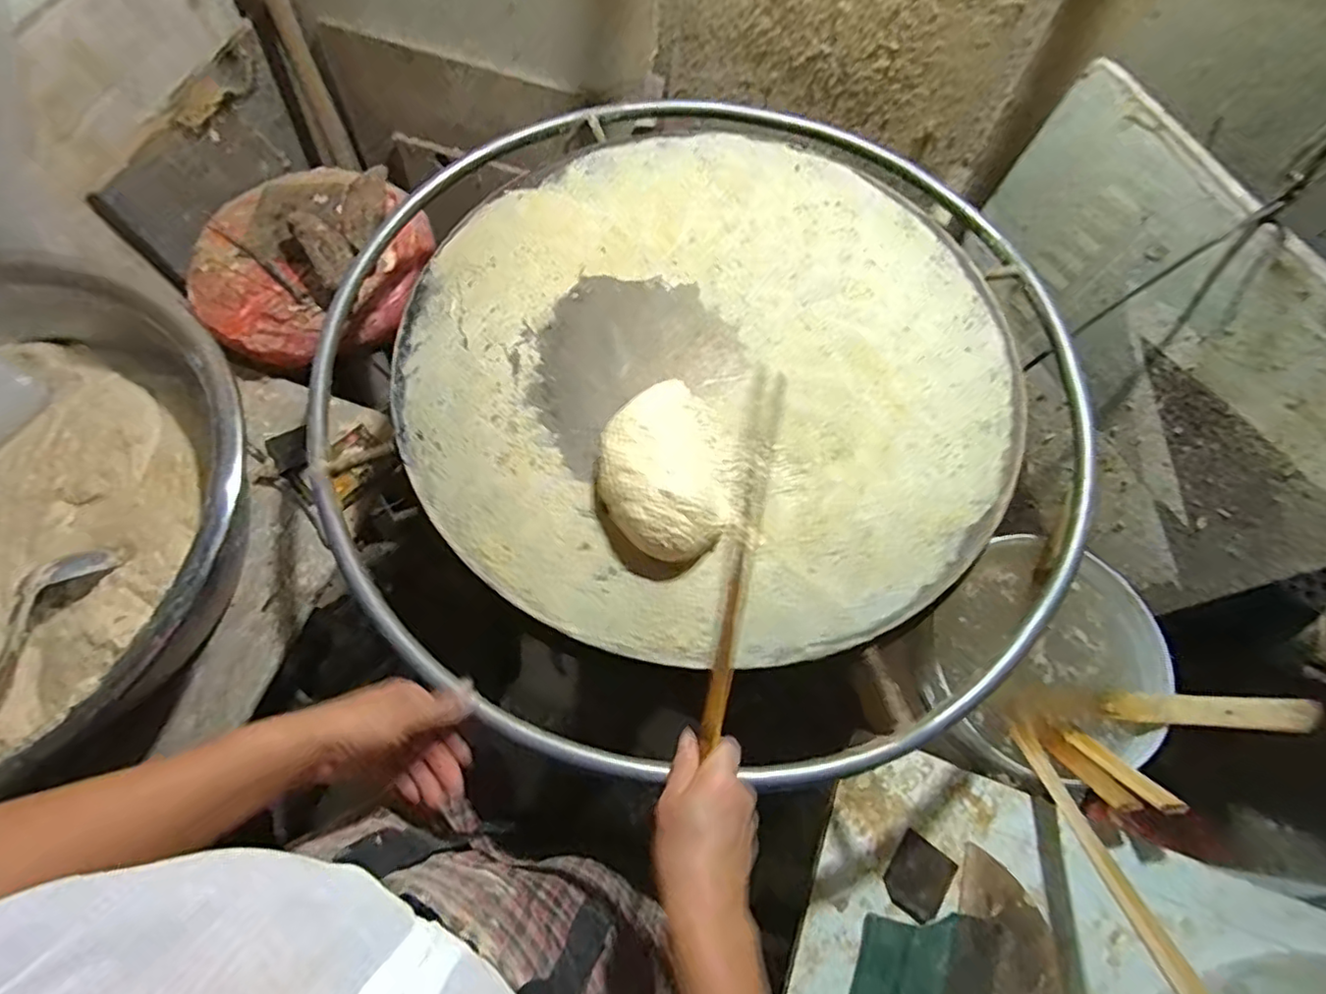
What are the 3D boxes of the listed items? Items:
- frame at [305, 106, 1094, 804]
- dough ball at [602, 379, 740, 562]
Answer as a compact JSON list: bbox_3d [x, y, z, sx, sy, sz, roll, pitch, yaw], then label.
[{"bbox_3d":[0.032,-0.136,0.654,0.820,0.052,0.793,24,67,8],"label":"frame"},{"bbox_3d":[0.004,-0.031,0.558,0.114,0.057,0.169,-6,66,-5],"label":"dough ball"}]

